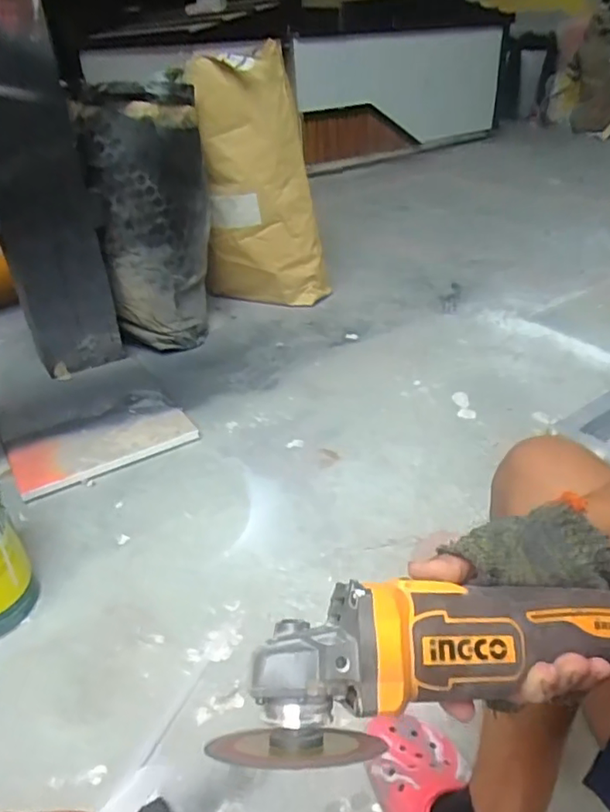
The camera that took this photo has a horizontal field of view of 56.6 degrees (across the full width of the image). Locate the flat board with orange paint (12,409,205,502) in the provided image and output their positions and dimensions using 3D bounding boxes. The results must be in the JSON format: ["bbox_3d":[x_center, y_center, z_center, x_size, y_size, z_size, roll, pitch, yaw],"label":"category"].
[{"bbox_3d":[-0.442,0.091,1.269,0.381,0.027,0.180,-16,35,-22],"label":"flat board with orange paint"}]

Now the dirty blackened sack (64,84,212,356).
[{"bbox_3d":[-0.398,-0.505,1.600,0.354,0.684,0.137,-29,41,-35],"label":"dirty blackened sack"}]

